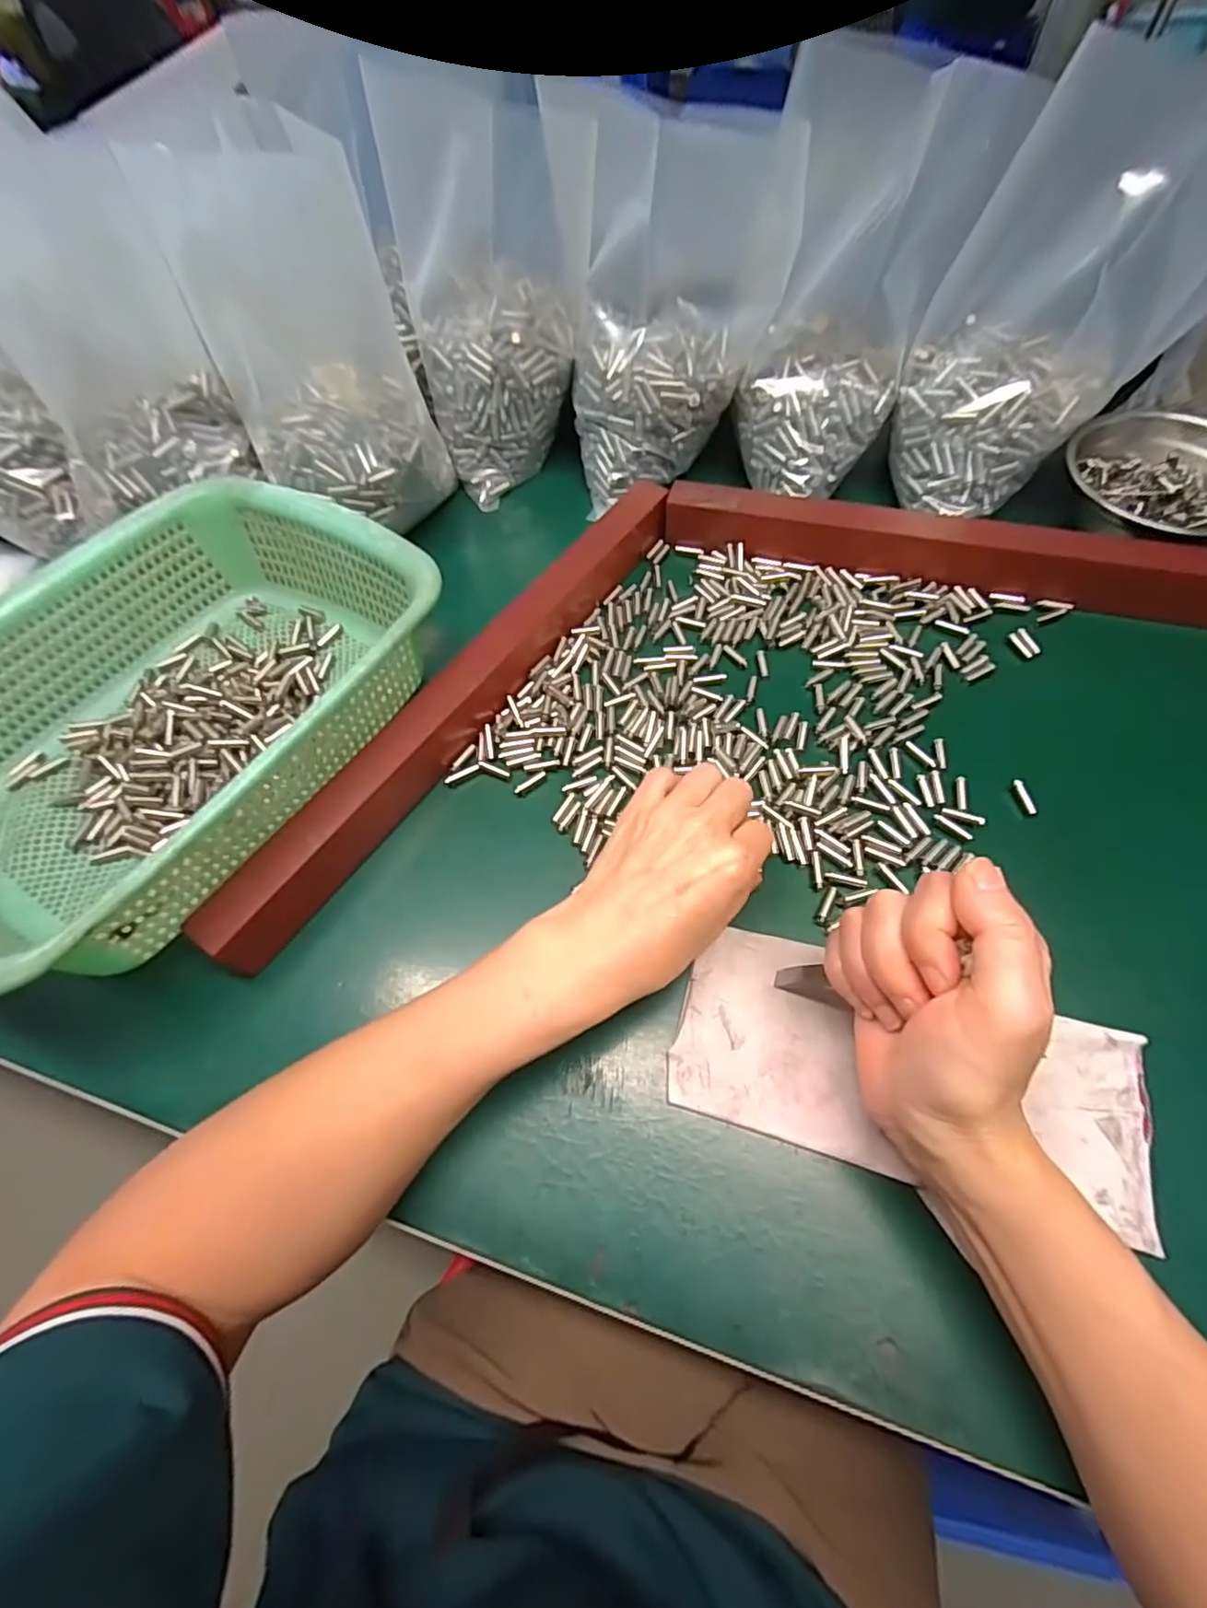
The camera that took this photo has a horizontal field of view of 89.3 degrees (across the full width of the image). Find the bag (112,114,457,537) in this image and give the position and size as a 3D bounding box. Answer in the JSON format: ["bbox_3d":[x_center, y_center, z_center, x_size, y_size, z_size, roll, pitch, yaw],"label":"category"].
[{"bbox_3d":[-0.180,-0.279,0.389,0.123,0.190,0.094,-23,64,-9],"label":"bag"}]

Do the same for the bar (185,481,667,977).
[{"bbox_3d":[-0.075,-0.070,0.367,0.029,0.039,0.384,30,68,17],"label":"bar"}]

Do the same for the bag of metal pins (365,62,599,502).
[{"bbox_3d":[-0.072,-0.350,0.433,0.114,0.200,0.103,-30,65,-12],"label":"bag of metal pins"}]

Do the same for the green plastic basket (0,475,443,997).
[{"bbox_3d":[-0.244,-0.052,0.343,0.225,0.087,0.296,22,66,14],"label":"green plastic basket"}]

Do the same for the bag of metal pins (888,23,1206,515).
[{"bbox_3d":[0.293,-0.305,0.378,0.178,0.211,0.091,-26,64,-10],"label":"bag of metal pins"}]

